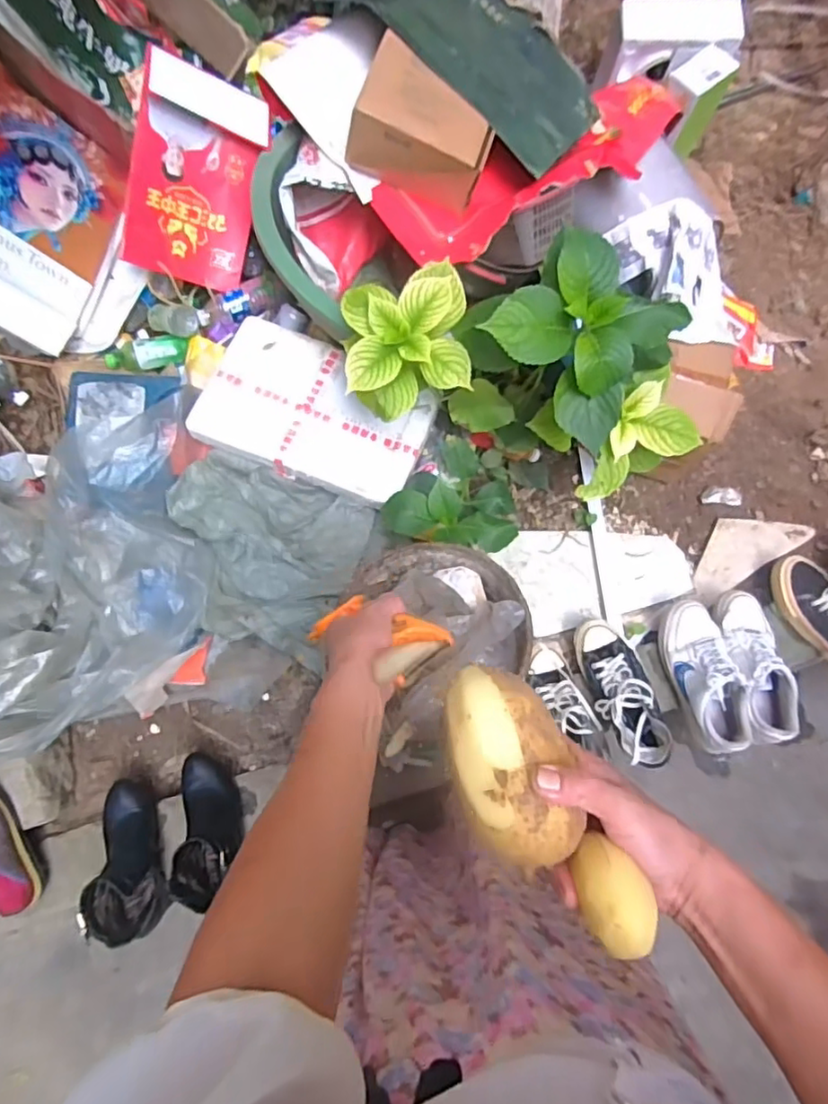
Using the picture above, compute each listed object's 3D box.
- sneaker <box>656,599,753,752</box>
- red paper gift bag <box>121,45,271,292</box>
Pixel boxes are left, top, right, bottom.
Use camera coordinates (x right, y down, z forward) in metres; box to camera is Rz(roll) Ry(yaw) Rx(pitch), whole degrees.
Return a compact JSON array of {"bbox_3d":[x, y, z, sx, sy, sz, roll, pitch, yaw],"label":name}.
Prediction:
[{"bbox_3d":[0.518,0.218,1.095,0.091,0.098,0.270,-8,62,-3],"label":"sneaker"},{"bbox_3d":[-0.431,-0.736,1.220,0.056,0.238,0.366,40,118,46],"label":"red paper gift bag"}]

